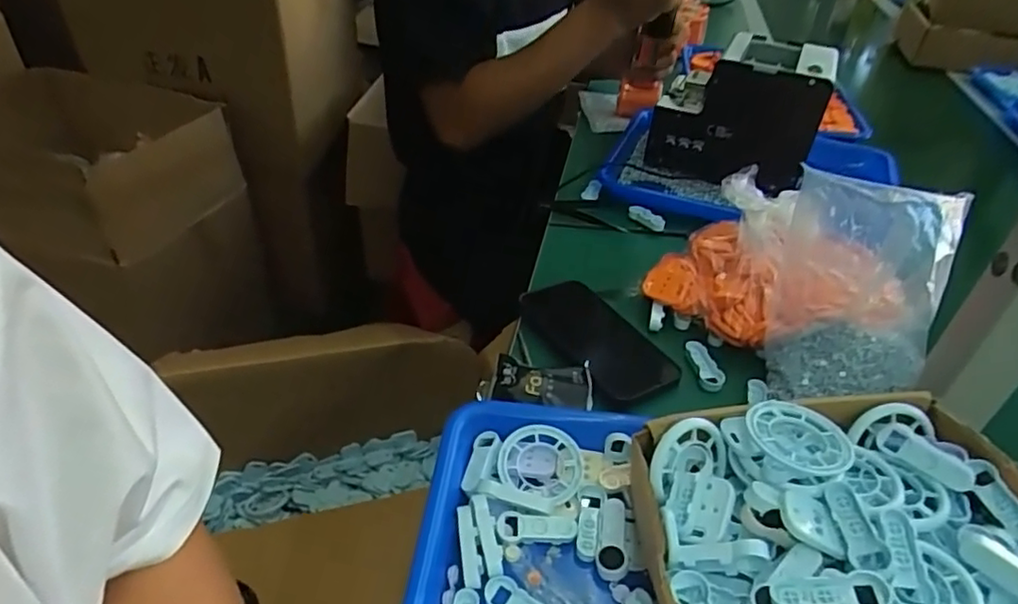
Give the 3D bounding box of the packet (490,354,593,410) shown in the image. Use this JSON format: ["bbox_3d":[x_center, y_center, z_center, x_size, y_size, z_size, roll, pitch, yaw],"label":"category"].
[{"bbox_3d":[0.025,0.060,0.469,0.073,0.014,0.047,6,39,3],"label":"packet"}]

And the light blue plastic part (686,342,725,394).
[{"bbox_3d":[0.161,0.052,0.516,0.017,0.011,0.050,-10,52,-12],"label":"light blue plastic part"}]

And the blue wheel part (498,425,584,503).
[{"bbox_3d":[0.023,0.109,0.427,0.056,0.011,0.051,19,60,10],"label":"blue wheel part"}]

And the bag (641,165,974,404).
[{"bbox_3d":[0.232,-0.039,0.503,0.122,0.159,0.208,-30,50,-34],"label":"bag"}]

